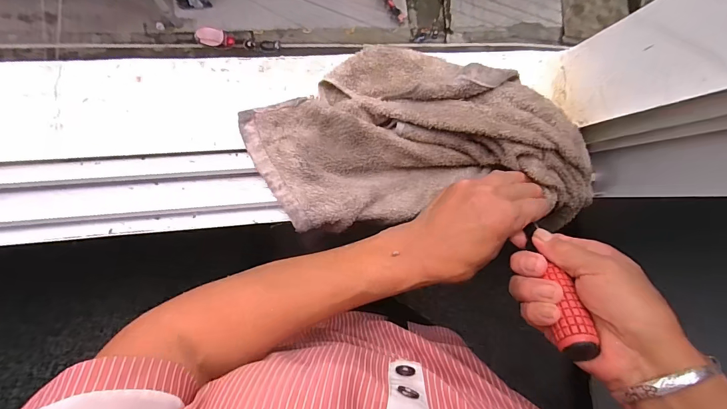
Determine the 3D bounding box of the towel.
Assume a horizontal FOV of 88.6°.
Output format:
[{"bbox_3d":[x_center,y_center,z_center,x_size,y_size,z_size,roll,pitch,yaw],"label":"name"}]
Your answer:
[{"bbox_3d":[0.050,-0.060,0.360,0.310,0.064,0.186,-1,91,-9],"label":"towel"}]

